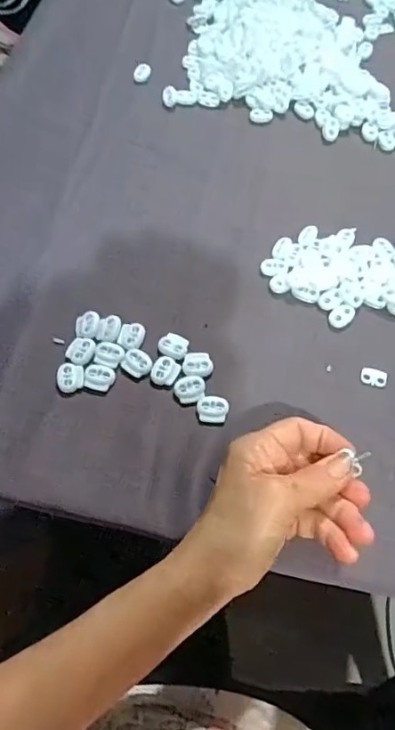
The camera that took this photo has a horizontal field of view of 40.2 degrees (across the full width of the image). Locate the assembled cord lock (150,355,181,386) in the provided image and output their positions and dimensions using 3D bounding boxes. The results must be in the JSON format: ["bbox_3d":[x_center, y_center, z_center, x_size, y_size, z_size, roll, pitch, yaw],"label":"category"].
[{"bbox_3d":[-0.023,0.004,0.391,0.020,0.004,0.022,18,63,8],"label":"assembled cord lock"}]

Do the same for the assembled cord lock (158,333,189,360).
[{"bbox_3d":[-0.017,-0.015,0.398,0.022,0.004,0.019,25,64,12],"label":"assembled cord lock"}]

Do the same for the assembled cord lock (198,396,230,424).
[{"bbox_3d":[0.011,0.031,0.380,0.021,0.004,0.019,11,62,5],"label":"assembled cord lock"}]

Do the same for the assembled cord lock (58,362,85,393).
[{"bbox_3d":[-0.091,0.009,0.385,0.018,0.004,0.022,-5,62,-4],"label":"assembled cord lock"}]

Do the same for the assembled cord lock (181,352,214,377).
[{"bbox_3d":[0.000,-0.001,0.395,0.021,0.004,0.020,-3,62,-3],"label":"assembled cord lock"}]

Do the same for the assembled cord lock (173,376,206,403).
[{"bbox_3d":[-0.006,0.017,0.386,0.022,0.004,0.020,0,62,-1],"label":"assembled cord lock"}]

